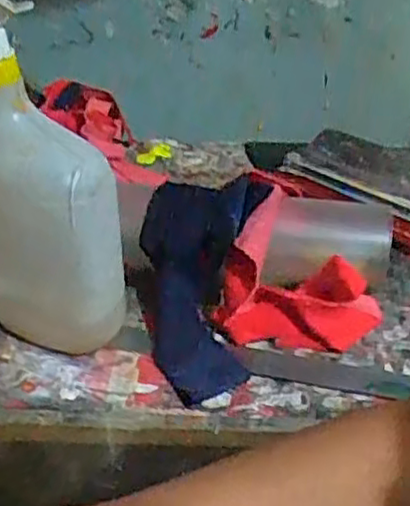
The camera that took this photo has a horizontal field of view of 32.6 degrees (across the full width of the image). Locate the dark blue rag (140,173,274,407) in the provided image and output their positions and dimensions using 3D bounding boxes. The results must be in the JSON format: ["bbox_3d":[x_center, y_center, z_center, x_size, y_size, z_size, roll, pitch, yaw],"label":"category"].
[{"bbox_3d":[-0.004,0.023,0.525,0.093,0.043,0.174,3,78,4],"label":"dark blue rag"}]

